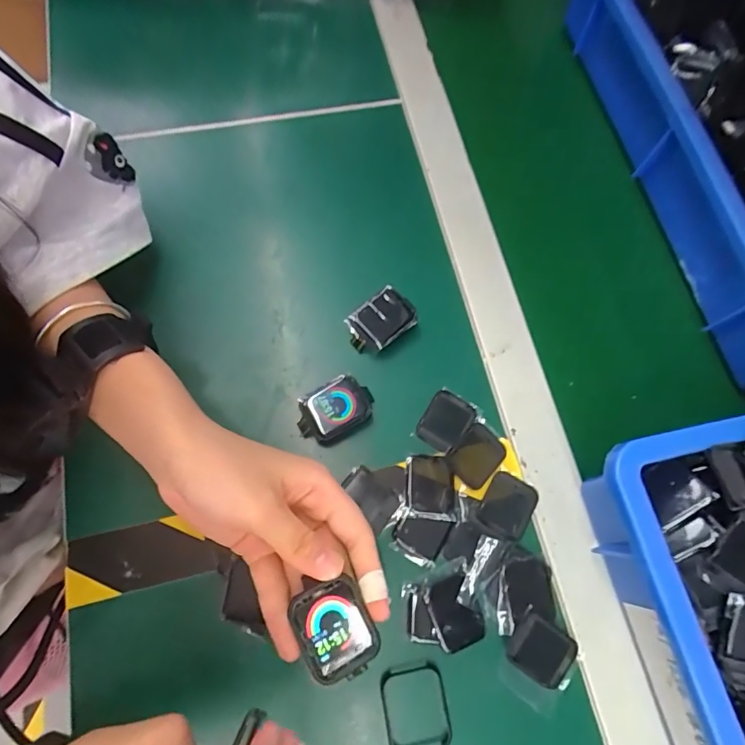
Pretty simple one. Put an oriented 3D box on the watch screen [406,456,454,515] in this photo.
[{"bbox_3d":[0.039,0.076,0.315,0.031,0.006,0.038,0,72,-2],"label":"watch screen"}]

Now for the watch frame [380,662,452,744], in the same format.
[{"bbox_3d":[0.026,0.199,0.275,0.037,0.004,0.048,-10,73,-5],"label":"watch frame"}]

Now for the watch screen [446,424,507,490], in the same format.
[{"bbox_3d":[0.072,0.059,0.324,0.030,0.010,0.039,41,75,10],"label":"watch screen"}]

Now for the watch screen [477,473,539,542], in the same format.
[{"bbox_3d":[0.091,0.090,0.313,0.032,0.004,0.040,28,73,7],"label":"watch screen"}]

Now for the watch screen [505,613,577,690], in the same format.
[{"bbox_3d":[0.104,0.170,0.283,0.036,0.004,0.033,33,74,8],"label":"watch screen"}]

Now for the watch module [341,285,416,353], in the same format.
[{"bbox_3d":[0.006,-0.036,0.337,0.048,0.015,0.035,-37,77,-13],"label":"watch module"}]

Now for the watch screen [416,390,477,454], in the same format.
[{"bbox_3d":[0.052,0.034,0.329,0.030,0.006,0.040,33,74,8],"label":"watch screen"}]

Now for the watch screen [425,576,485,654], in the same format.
[{"bbox_3d":[0.051,0.149,0.288,0.030,0.006,0.038,-17,68,-14],"label":"watch screen"}]

